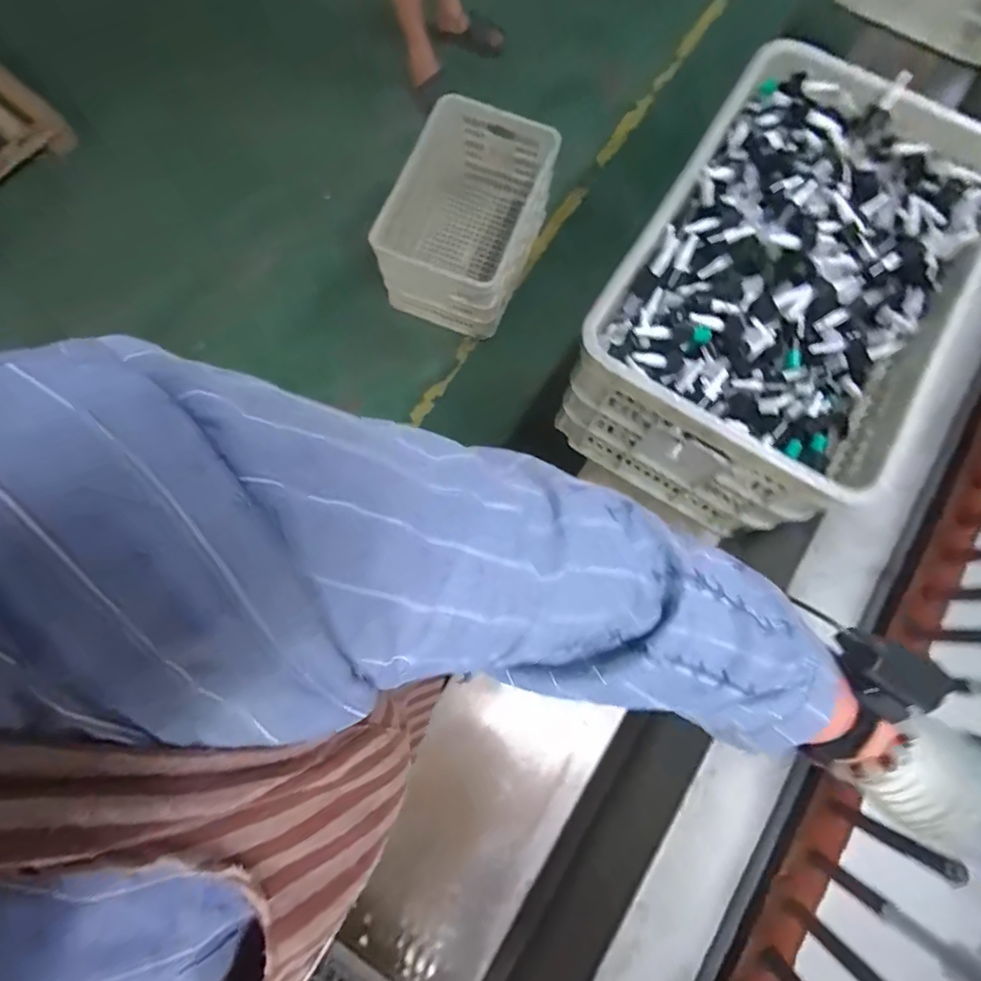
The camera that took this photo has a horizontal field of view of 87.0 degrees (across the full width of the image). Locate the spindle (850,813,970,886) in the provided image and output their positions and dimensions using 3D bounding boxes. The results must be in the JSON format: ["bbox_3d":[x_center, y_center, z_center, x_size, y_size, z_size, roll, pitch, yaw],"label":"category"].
[{"bbox_3d":[0.362,0.308,0.451,0.012,0.116,0.016,26,78,6],"label":"spindle"}]

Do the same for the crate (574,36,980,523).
[{"bbox_3d":[0.370,-0.257,0.663,0.344,0.169,0.506,32,79,7],"label":"crate"}]

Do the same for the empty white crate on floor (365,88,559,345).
[{"bbox_3d":[-0.085,-0.784,1.512,0.415,0.274,0.532,21,78,5],"label":"empty white crate on floor"}]

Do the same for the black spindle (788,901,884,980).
[{"bbox_3d":[0.303,0.397,0.441,0.018,0.133,0.015,36,80,8],"label":"black spindle"}]

